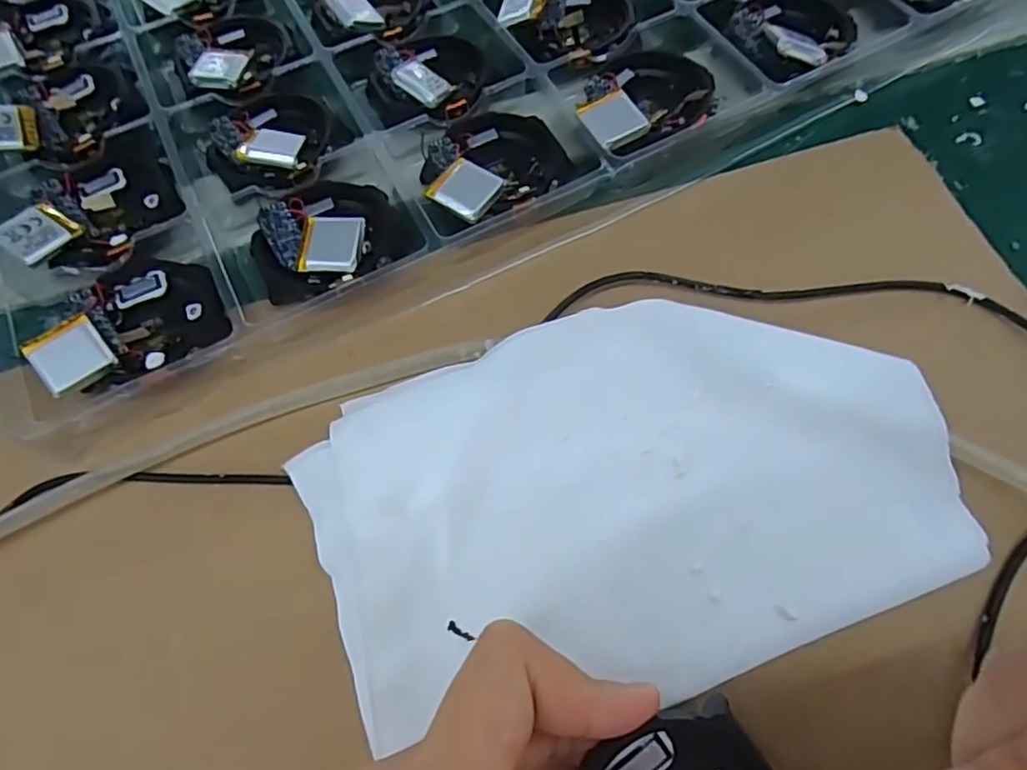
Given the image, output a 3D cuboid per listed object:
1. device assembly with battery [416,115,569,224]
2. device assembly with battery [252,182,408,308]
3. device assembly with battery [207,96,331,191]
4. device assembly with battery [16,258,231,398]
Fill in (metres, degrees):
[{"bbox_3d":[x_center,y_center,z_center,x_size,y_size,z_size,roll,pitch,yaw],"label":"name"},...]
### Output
[{"bbox_3d":[-0.008,-0.084,0.242,0.054,0.017,0.048,-27,68,-8],"label":"device assembly with battery"},{"bbox_3d":[-0.069,-0.054,0.232,0.054,0.017,0.049,-29,69,-9],"label":"device assembly with battery"},{"bbox_3d":[-0.098,-0.100,0.251,0.046,0.011,0.045,-3,67,2],"label":"device assembly with battery"},{"bbox_3d":[-0.135,-0.024,0.220,0.058,0.018,0.045,-38,70,-12],"label":"device assembly with battery"}]

